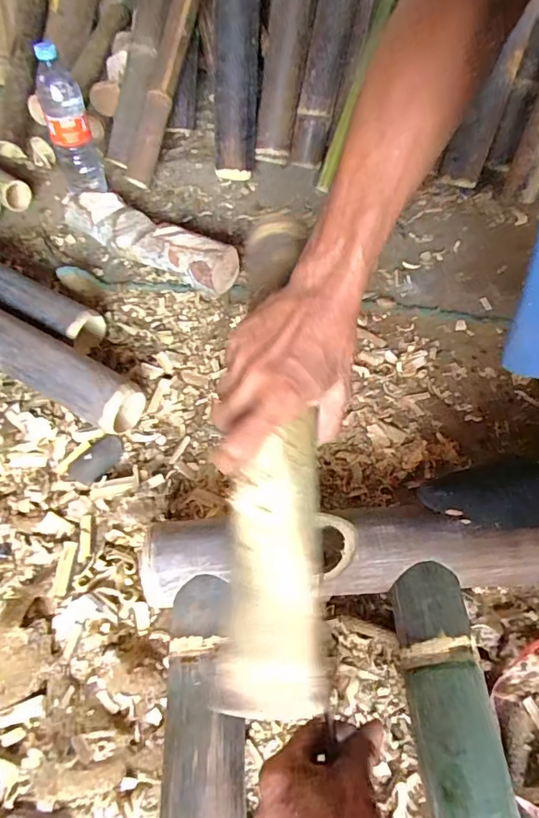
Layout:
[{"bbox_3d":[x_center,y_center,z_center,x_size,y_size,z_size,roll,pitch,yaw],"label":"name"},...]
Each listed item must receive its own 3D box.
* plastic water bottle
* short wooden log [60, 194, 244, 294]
[{"bbox_3d":[-0.346,-0.486,0.841,0.075,0.231,0.072,-21,58,-11],"label":"plastic water bottle"},{"bbox_3d":[-0.196,-0.269,0.788,0.323,0.069,0.083,30,63,21],"label":"short wooden log"}]

